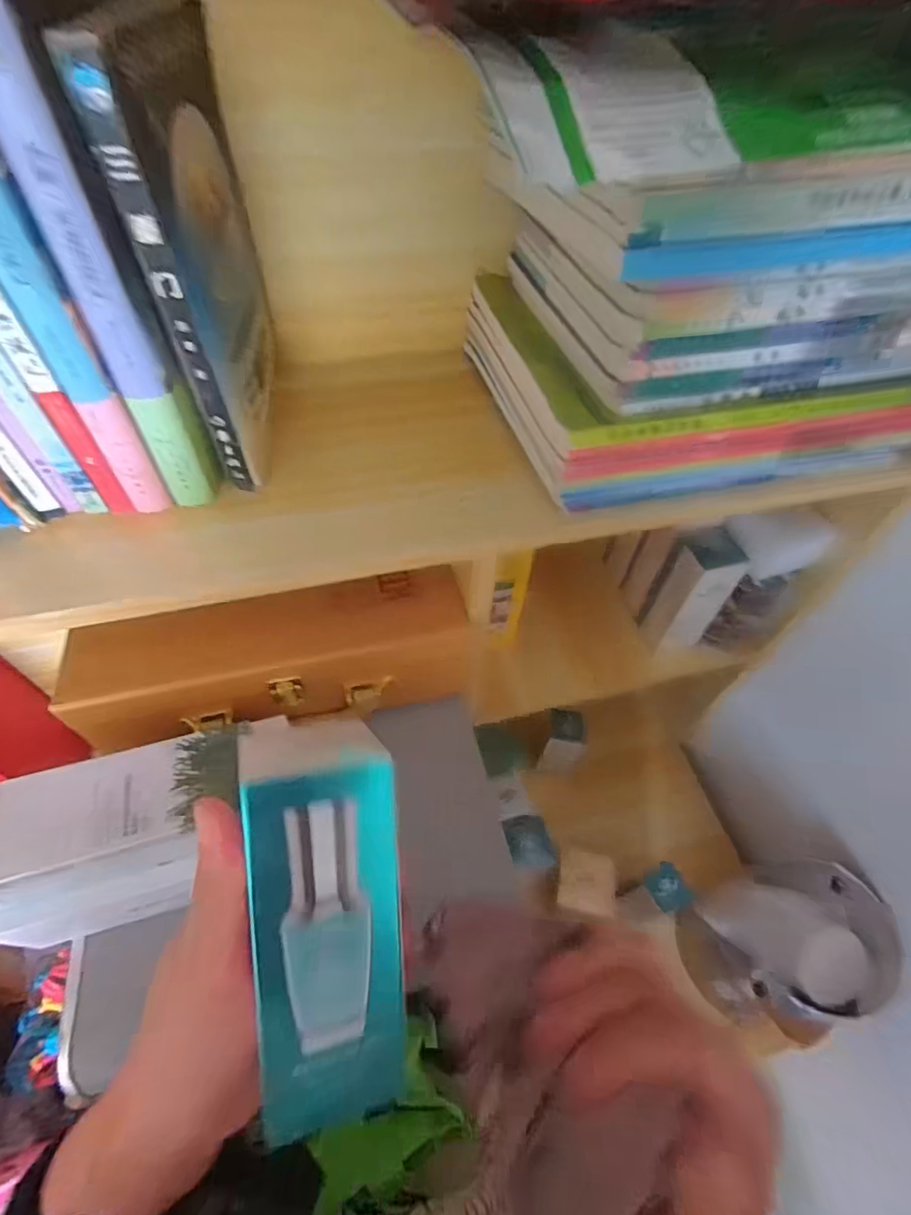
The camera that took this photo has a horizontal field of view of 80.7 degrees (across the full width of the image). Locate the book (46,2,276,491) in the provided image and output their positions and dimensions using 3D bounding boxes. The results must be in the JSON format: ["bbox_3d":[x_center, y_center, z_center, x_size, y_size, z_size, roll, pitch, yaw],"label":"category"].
[{"bbox_3d":[-0.136,-0.198,0.303,0.025,0.188,0.154,-4,54,-6],"label":"book"}]

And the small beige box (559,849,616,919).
[{"bbox_3d":[0.160,0.331,0.648,0.068,0.022,0.067,12,53,5],"label":"small beige box"}]

